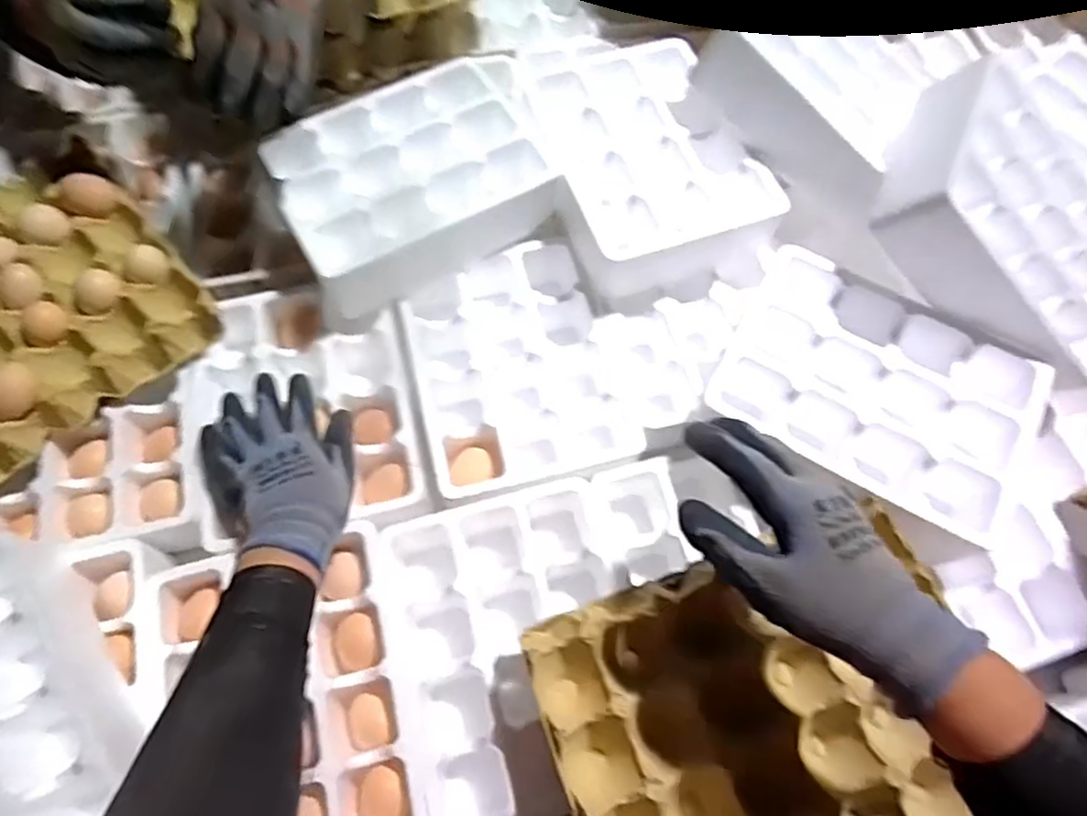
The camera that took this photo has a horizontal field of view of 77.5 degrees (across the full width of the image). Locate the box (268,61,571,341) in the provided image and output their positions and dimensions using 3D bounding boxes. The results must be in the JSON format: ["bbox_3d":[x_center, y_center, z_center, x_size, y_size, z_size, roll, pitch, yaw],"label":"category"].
[{"bbox_3d":[-0.131,-0.222,0.670,0.264,0.072,0.198,-29,70,-14],"label":"box"}]

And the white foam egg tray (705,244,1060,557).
[{"bbox_3d":[0.278,-0.015,0.569,0.246,0.038,0.177,26,68,10],"label":"white foam egg tray"}]

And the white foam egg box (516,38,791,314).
[{"bbox_3d":[0.098,-0.250,0.691,0.197,0.070,0.270,-18,68,-10],"label":"white foam egg box"}]

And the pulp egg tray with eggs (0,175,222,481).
[{"bbox_3d":[-0.486,-0.079,0.611,0.297,0.058,0.267,-40,73,-17],"label":"pulp egg tray with eggs"}]

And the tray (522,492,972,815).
[{"bbox_3d":[0.161,0.230,0.447,0.282,0.063,0.268,-20,69,-10],"label":"tray"}]

